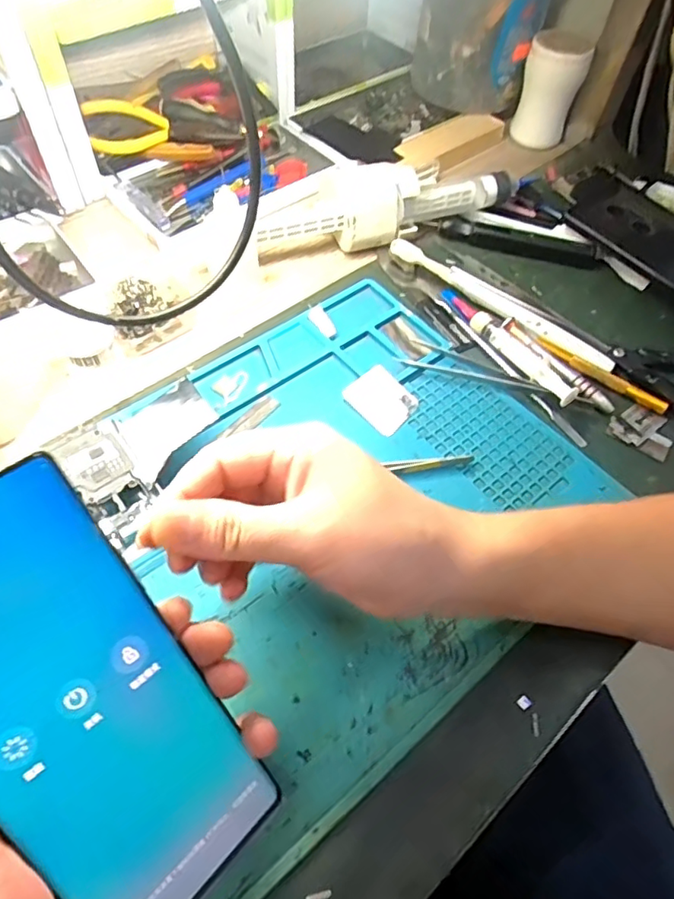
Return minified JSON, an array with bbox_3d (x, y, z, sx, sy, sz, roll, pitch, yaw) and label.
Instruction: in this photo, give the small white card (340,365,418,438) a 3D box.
[{"bbox_3d":[0.029,-0.033,0.371,0.043,0.006,0.038,40,63,19],"label":"small white card"}]

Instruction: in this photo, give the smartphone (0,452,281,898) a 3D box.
[{"bbox_3d":[-0.082,0.085,0.188,0.070,0.004,0.157,-37,105,-32],"label":"smartphone"}]

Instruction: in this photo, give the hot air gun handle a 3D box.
[{"bbox_3d":[0.039,-0.197,0.456,0.218,0.047,0.063,-11,59,-11],"label":"hot air gun handle"}]

